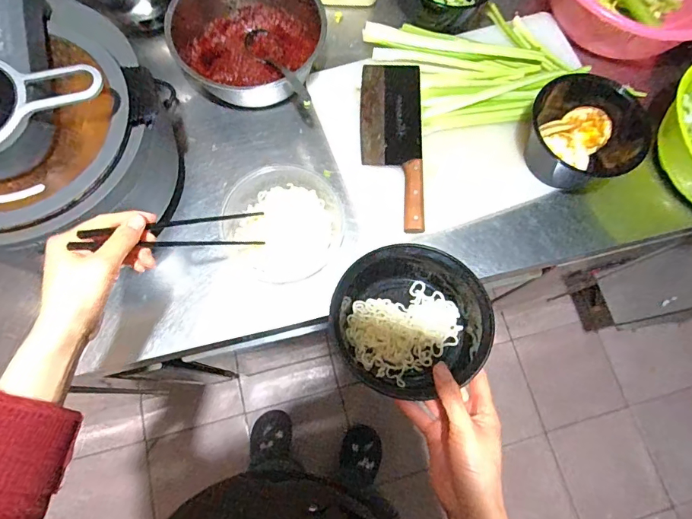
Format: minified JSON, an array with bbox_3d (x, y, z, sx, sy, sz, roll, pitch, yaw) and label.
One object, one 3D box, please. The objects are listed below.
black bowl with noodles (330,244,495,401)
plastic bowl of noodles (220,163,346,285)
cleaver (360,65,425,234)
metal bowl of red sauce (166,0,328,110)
[{"bbox_3d":[0.071,0.066,0.474,0.162,0.065,0.160,1,72,-2],"label":"black bowl with noodles"},{"bbox_3d":[-0.092,-0.050,0.622,0.163,0.059,0.159,1,72,-2],"label":"plastic bowl of noodles"},{"bbox_3d":[0.071,-0.179,0.671,0.094,0.028,0.285,1,72,-2],"label":"cleaver"},{"bbox_3d":[-0.158,-0.358,0.696,0.239,0.097,0.228,1,72,-2],"label":"metal bowl of red sauce"}]

